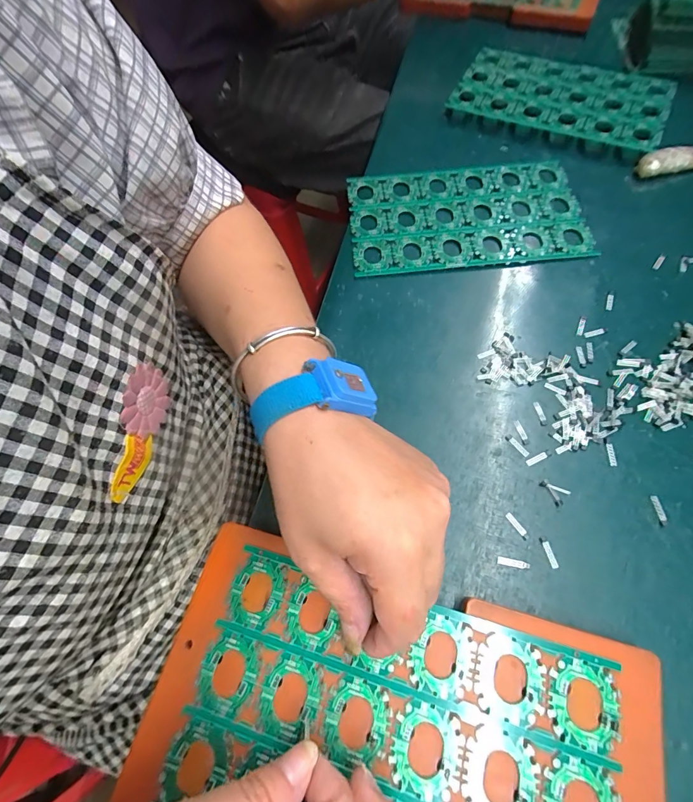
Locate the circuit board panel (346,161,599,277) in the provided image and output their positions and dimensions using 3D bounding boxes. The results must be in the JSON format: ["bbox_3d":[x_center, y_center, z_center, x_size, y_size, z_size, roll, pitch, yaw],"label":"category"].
[{"bbox_3d":[0.106,-0.168,0.344,0.205,0.008,0.122,-7,64,-1],"label":"circuit board panel"}]

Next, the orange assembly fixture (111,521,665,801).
[{"bbox_3d":[0.021,0.159,0.185,0.239,0.007,0.134,15,66,11],"label":"orange assembly fixture"}]

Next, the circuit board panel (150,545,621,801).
[{"bbox_3d":[0.021,0.157,0.184,0.201,0.004,0.118,16,66,12],"label":"circuit board panel"}]

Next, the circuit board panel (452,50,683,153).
[{"bbox_3d":[0.231,-0.333,0.410,0.206,0.013,0.144,21,67,12],"label":"circuit board panel"}]

